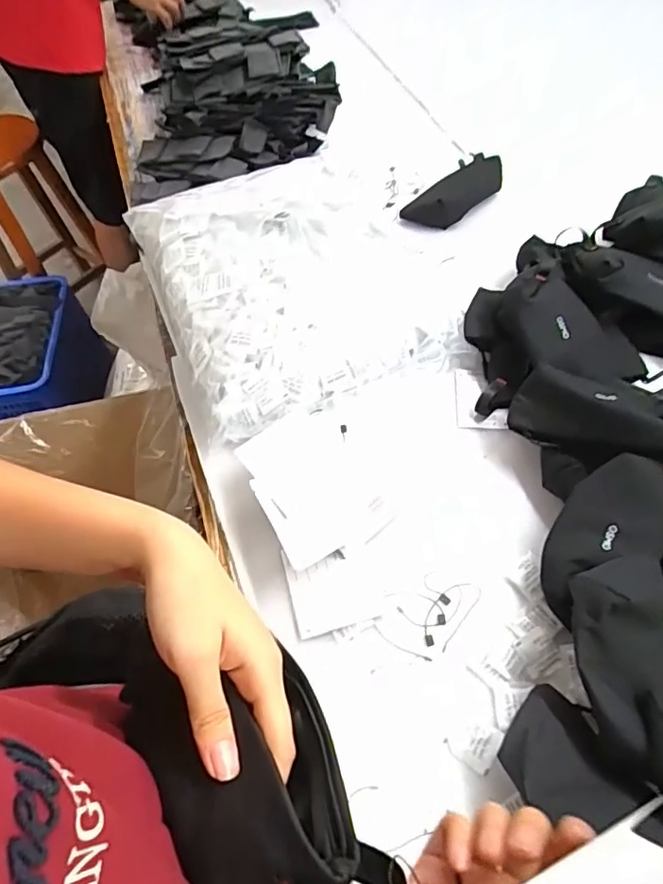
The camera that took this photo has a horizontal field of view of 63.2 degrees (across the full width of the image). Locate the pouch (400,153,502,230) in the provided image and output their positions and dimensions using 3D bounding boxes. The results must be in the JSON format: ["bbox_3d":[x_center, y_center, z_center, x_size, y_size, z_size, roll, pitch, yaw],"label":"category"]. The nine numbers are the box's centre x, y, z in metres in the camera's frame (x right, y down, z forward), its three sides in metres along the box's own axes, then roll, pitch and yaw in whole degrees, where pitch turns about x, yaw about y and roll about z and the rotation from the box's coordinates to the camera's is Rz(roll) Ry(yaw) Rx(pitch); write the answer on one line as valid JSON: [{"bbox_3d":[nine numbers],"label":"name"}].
[{"bbox_3d":[0.205,-0.411,0.887,0.091,0.034,0.184,37,67,24],"label":"pouch"}]

